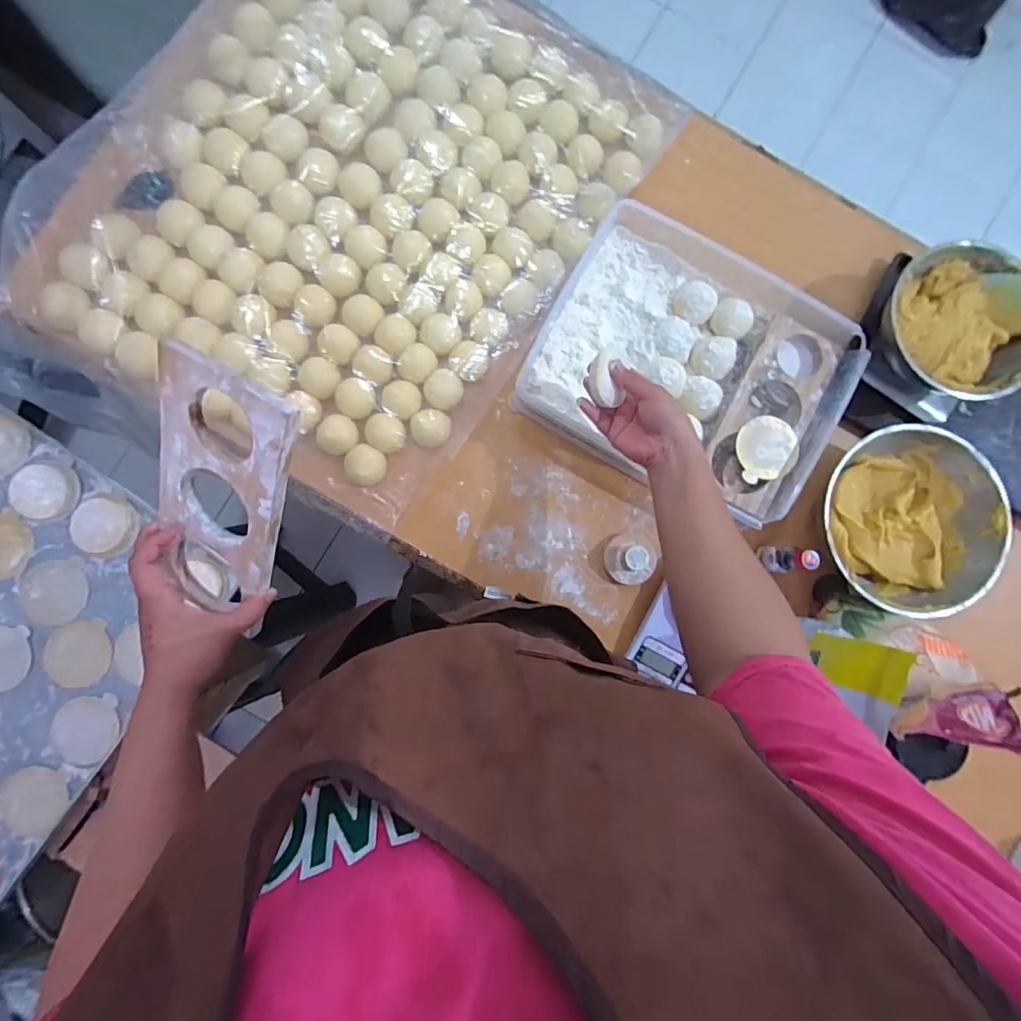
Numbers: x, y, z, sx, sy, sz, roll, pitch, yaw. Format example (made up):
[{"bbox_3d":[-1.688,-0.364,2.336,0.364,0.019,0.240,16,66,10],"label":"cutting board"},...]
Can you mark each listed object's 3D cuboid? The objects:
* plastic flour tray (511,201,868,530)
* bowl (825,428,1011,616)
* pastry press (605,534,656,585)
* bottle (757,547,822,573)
[{"bbox_3d":[0.229,-0.191,0.602,0.361,0.052,0.320,29,86,-1],"label":"plastic flour tray"},{"bbox_3d":[0.471,0.015,0.592,0.210,0.077,0.215,0,87,-3],"label":"bowl"},{"bbox_3d":[0.150,0.063,0.600,0.057,0.039,0.060,0,87,-3],"label":"pastry press"},{"bbox_3d":[0.328,0.059,0.579,0.032,0.084,0.030,3,87,-3],"label":"bottle"}]

